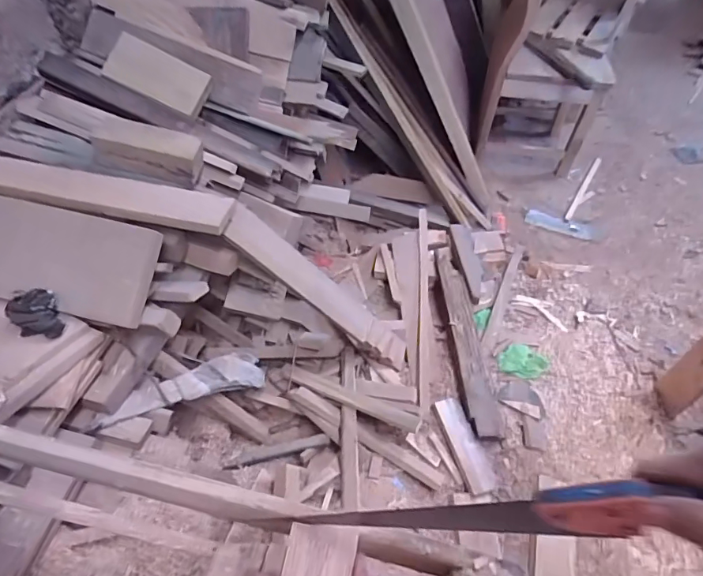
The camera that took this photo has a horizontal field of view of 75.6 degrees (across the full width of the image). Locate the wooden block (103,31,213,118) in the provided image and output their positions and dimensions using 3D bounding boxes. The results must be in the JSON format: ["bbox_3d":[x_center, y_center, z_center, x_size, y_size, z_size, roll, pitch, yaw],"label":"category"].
[{"bbox_3d":[-0.436,-0.489,1.040,0.017,0.204,0.107,15,84,60],"label":"wooden block"}]

